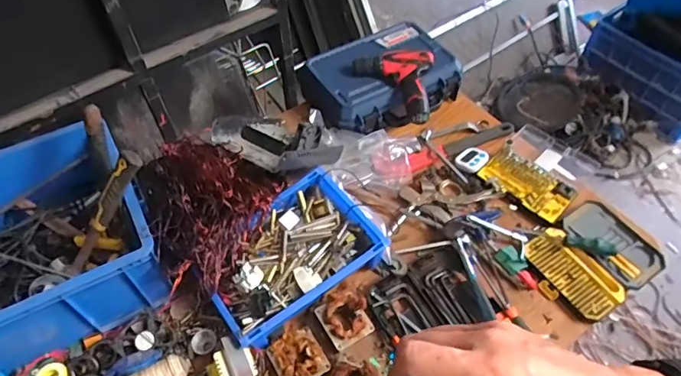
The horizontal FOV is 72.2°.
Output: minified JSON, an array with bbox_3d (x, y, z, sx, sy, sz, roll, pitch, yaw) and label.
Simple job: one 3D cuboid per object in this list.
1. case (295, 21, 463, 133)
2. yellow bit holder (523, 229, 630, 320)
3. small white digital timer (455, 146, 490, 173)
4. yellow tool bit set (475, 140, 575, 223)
[{"bbox_3d":[0.104,-0.267,1.139,0.378,0.100,0.305,-29,57,-20],"label":"case"},{"bbox_3d":[0.444,0.166,0.901,0.123,0.025,0.180,-28,57,-20],"label":"yellow bit holder"},{"bbox_3d":[0.299,-0.068,1.062,0.066,0.015,0.058,-35,59,-24],"label":"small white digital timer"},{"bbox_3d":[0.439,-0.042,1.037,0.185,0.024,0.188,37,61,26],"label":"yellow tool bit set"}]

